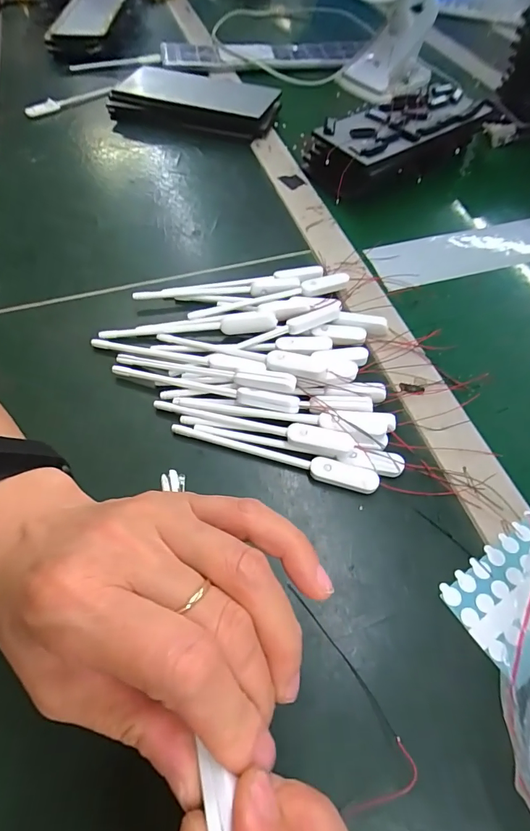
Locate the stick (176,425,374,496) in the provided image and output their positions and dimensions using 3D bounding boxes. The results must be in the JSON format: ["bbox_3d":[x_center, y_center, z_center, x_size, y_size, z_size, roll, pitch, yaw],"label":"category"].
[{"bbox_3d":[0.005,0.026,0.278,0.143,0.008,0.014,15,60,9],"label":"stick"}]

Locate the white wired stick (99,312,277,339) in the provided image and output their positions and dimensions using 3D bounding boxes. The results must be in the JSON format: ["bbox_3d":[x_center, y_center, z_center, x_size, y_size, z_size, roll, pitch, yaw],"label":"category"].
[{"bbox_3d":[-0.063,-0.074,0.332,0.141,0.015,0.014,-1,59,0],"label":"white wired stick"}]

